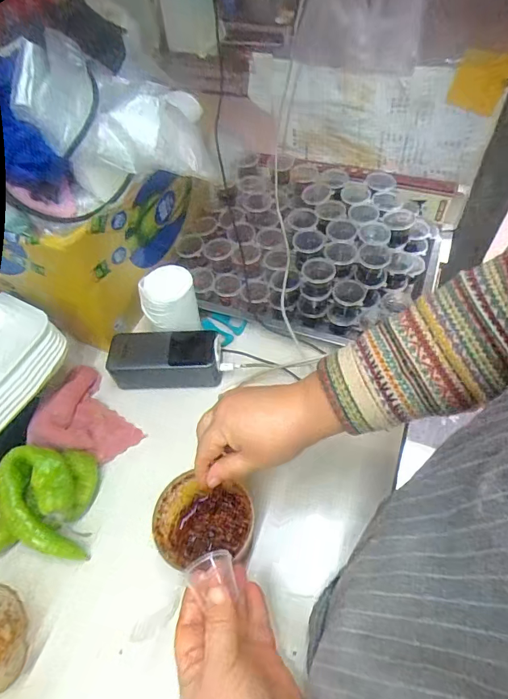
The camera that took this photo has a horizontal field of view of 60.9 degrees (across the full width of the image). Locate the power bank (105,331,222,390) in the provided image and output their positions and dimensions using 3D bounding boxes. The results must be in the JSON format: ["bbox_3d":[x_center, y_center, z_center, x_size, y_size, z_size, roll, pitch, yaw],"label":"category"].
[{"bbox_3d":[-0.107,0.015,0.526,0.127,0.053,0.059,0,56,5],"label":"power bank"}]

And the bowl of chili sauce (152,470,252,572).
[{"bbox_3d":[-0.045,0.166,0.408,0.084,0.061,0.078,-2,56,3],"label":"bowl of chili sauce"}]

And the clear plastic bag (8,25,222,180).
[{"bbox_3d":[-0.134,-0.220,0.419,0.170,0.114,0.108,-9,56,-1],"label":"clear plastic bag"}]

